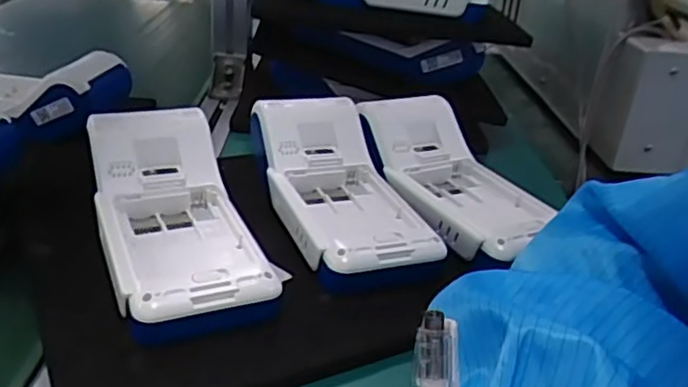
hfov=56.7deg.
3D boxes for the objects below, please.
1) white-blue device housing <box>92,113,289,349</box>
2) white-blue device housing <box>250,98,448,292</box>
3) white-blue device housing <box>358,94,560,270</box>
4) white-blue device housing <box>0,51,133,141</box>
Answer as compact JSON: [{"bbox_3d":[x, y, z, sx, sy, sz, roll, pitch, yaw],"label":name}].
[{"bbox_3d":[-0.099,0.011,0.381,0.088,0.060,0.180,-7,29,-22],"label":"white-blue device housing"},{"bbox_3d":[-0.002,-0.009,0.432,0.084,0.051,0.181,-6,28,-20],"label":"white-blue device housing"},{"bbox_3d":[0.081,-0.016,0.463,0.091,0.049,0.174,-9,30,-25],"label":"white-blue device housing"},{"bbox_3d":[-0.291,-0.097,0.567,0.194,0.054,0.089,7,27,4],"label":"white-blue device housing"}]

